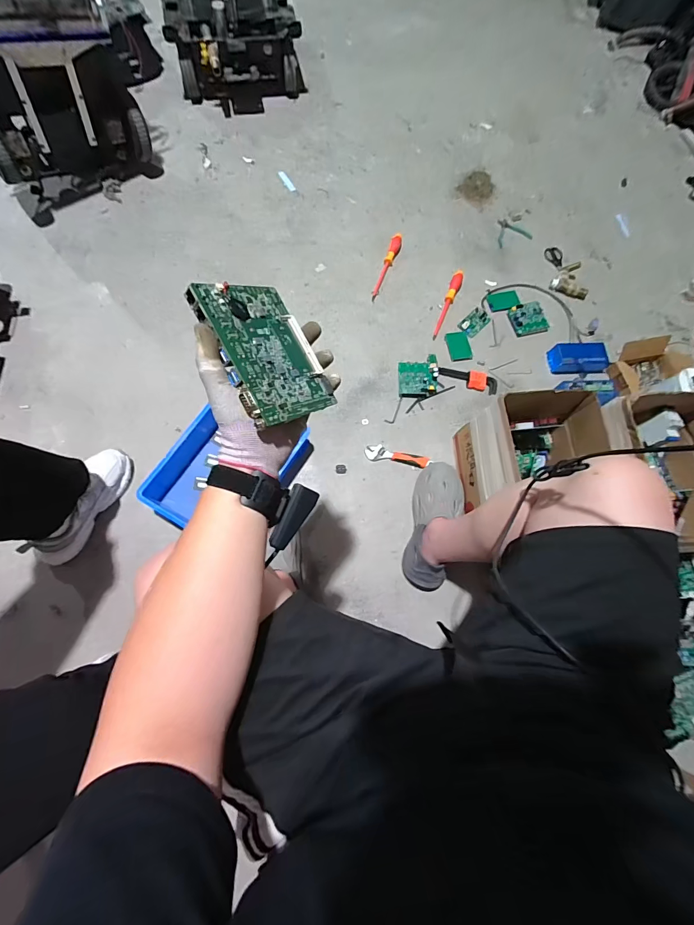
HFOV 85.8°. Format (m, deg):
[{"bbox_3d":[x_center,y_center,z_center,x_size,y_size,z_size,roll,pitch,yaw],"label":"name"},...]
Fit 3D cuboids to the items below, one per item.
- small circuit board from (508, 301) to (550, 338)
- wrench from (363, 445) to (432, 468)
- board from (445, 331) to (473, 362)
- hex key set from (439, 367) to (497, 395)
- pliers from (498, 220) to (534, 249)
[{"bbox_3d":[0.560,-0.446,1.150,0.113,0.019,0.100,-12,75,-8],"label":"small circuit board"},{"bbox_3d":[0.139,-0.016,1.017,0.180,0.017,0.044,9,73,-2],"label":"wrench"},{"bbox_3d":[0.338,-0.351,1.131,0.064,0.014,0.094,-13,75,-8],"label":"board"},{"bbox_3d":[0.354,-0.246,1.091,0.175,0.034,0.055,21,73,2],"label":"hex key set"},{"bbox_3d":[0.553,-0.782,1.261,0.115,0.009,0.106,-15,75,-9],"label":"pliers"}]

